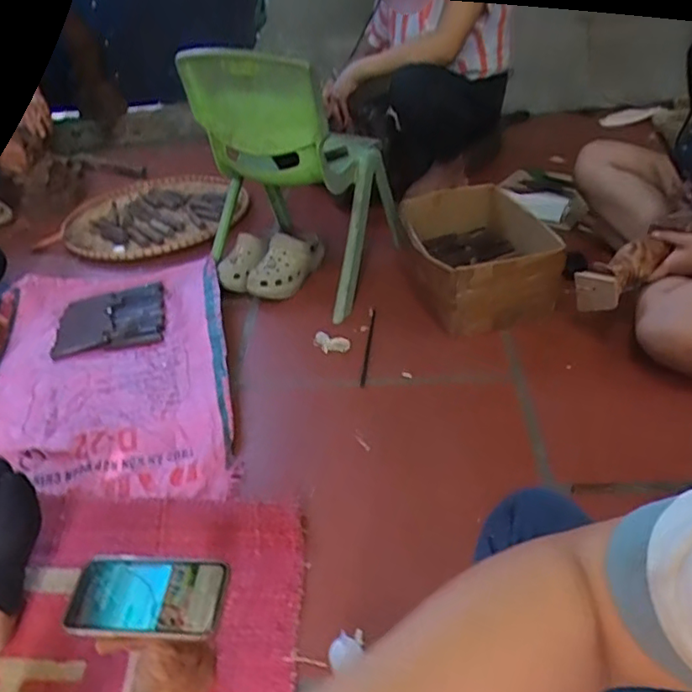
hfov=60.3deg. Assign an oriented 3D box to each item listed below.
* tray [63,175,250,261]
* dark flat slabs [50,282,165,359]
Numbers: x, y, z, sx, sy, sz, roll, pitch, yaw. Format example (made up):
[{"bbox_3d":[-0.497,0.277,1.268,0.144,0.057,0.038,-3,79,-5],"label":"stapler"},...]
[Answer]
[{"bbox_3d":[-0.537,-0.380,1.695,0.513,0.043,0.517,-11,37,-6],"label":"tray"},{"bbox_3d":[-0.500,-0.059,1.264,0.219,0.032,0.202,-11,37,-6],"label":"dark flat slabs"}]

